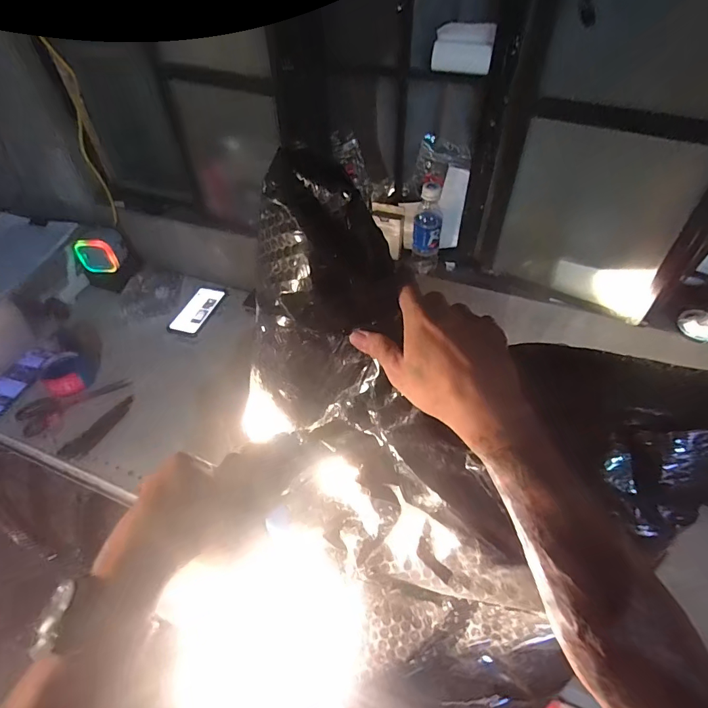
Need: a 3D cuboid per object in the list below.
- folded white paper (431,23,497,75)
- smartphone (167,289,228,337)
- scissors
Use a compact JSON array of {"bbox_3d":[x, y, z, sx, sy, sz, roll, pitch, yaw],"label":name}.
[{"bbox_3d":[0.160,-0.446,0.618,0.086,0.060,0.012,19,36,20],"label":"folded white paper"},{"bbox_3d":[-0.369,-0.102,1.006,0.080,0.016,0.158,9,49,10],"label":"smartphone"},{"bbox_3d":[-0.547,0.101,0.821,0.203,0.019,0.070,-15,49,-11],"label":"scissors"}]

